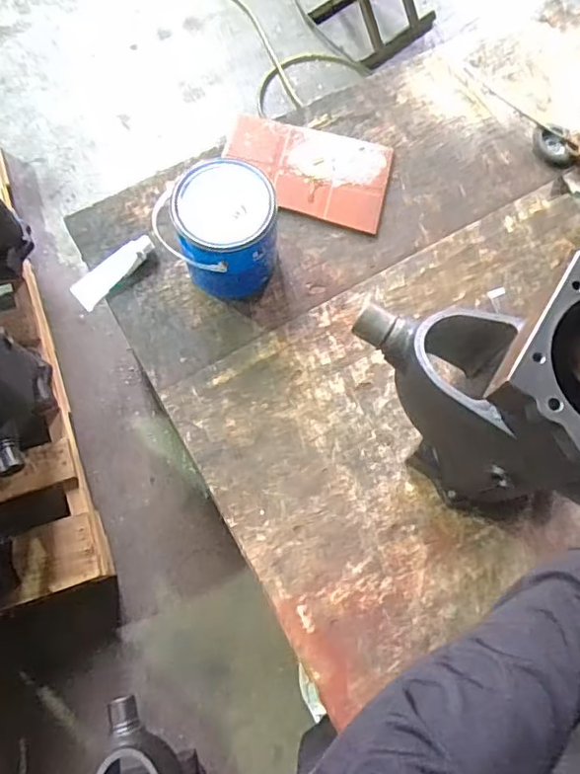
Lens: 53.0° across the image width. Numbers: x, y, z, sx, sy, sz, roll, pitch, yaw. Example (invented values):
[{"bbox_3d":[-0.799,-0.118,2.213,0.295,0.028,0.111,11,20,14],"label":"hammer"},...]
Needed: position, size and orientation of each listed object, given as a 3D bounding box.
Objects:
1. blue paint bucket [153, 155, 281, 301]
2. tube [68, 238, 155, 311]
[{"bbox_3d":[-0.100,-0.239,0.910,0.152,0.165,0.158,1,73,-2],"label":"blue paint bucket"},{"bbox_3d":[-0.288,-0.192,0.950,0.151,0.024,0.052,-42,78,-13],"label":"tube"}]

